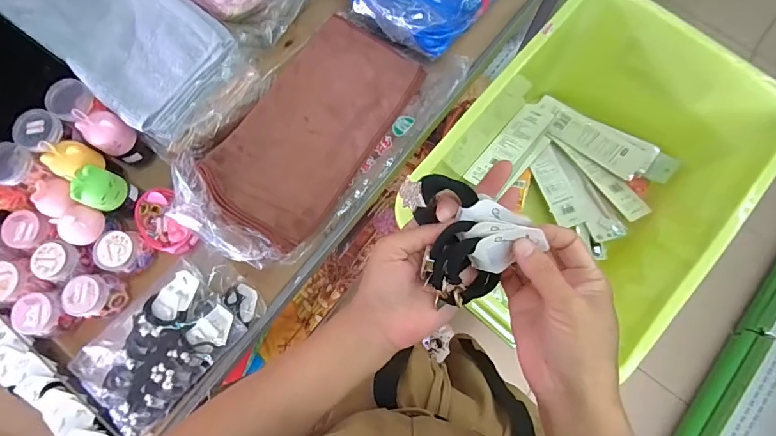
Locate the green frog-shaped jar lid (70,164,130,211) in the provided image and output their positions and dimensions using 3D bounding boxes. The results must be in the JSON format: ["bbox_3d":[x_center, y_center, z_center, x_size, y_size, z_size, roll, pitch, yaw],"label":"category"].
[{"bbox_3d":[-0.380,-0.038,0.539,0.042,0.045,0.049,20,79,5],"label":"green frog-shaped jar lid"}]

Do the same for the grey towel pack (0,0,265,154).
[{"bbox_3d":[-0.373,-0.262,0.593,0.375,0.077,0.179,38,81,8],"label":"grey towel pack"}]

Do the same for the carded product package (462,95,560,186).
[{"bbox_3d":[0.271,-0.161,0.863,0.072,0.026,0.254,41,81,8],"label":"carded product package"}]

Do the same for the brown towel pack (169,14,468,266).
[{"bbox_3d":[-0.106,-0.126,0.593,0.222,0.053,0.402,40,81,8],"label":"brown towel pack"}]

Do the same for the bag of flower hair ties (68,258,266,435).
[{"bbox_3d":[-0.288,0.161,0.543,0.142,0.051,0.220,42,81,9],"label":"bag of flower hair ties"}]

